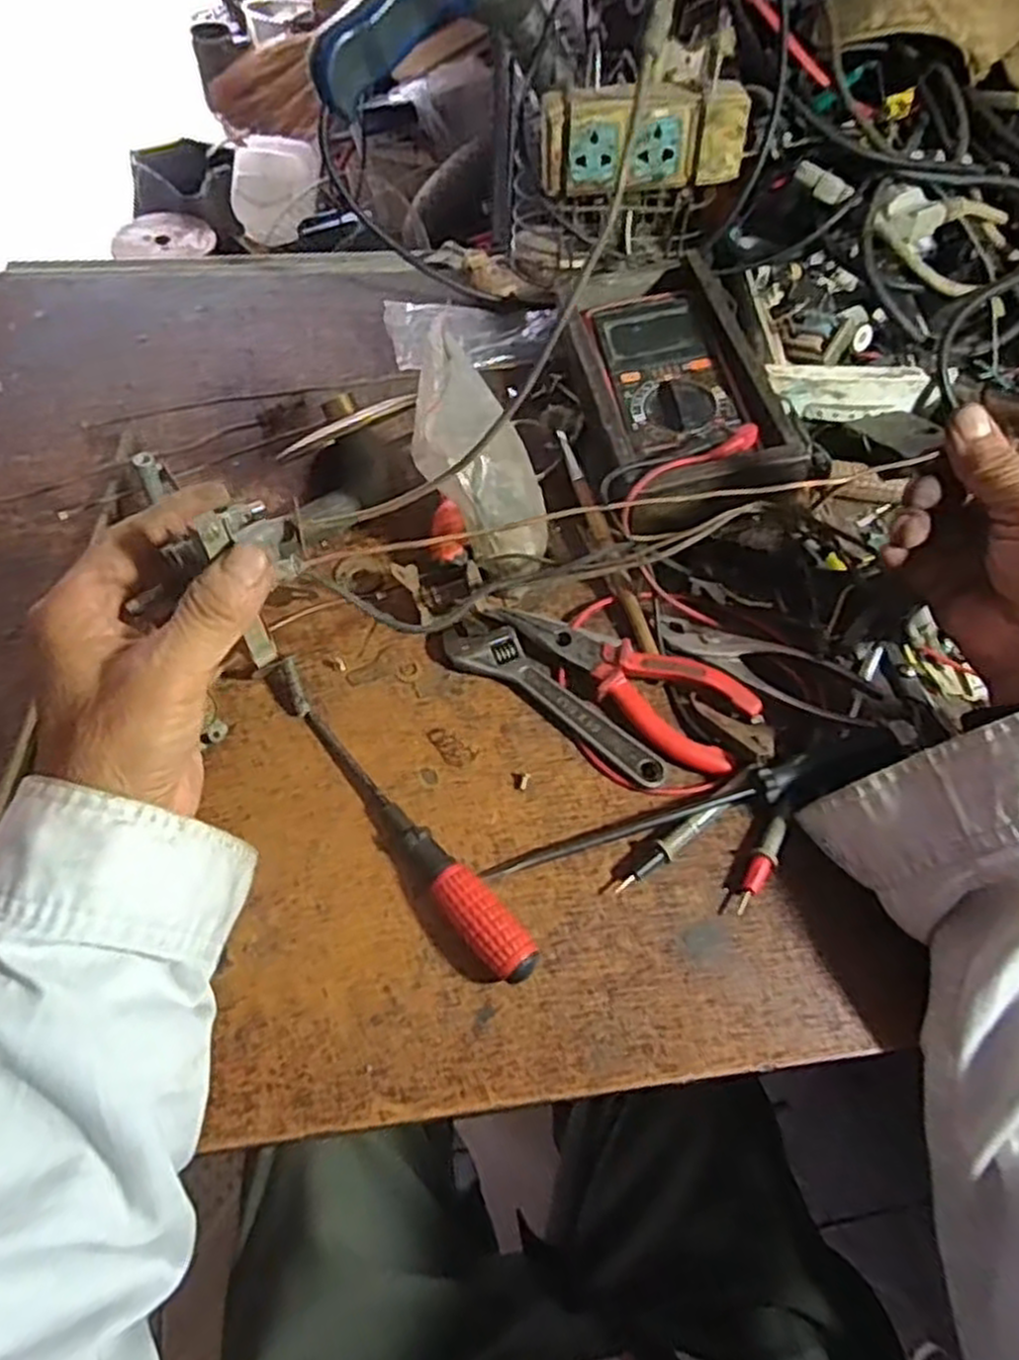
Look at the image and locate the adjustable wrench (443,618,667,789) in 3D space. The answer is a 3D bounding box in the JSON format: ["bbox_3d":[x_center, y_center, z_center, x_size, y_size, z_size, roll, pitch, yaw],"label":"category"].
[{"bbox_3d":[0.024,0.011,0.425,0.139,0.017,0.035,35,64,18],"label":"adjustable wrench"}]

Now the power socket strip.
[{"bbox_3d":[0.089,-0.360,0.522,0.134,0.058,0.027,-1,58,-2],"label":"power socket strip"}]

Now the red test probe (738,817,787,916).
[{"bbox_3d":[0.125,0.092,0.387,0.011,0.011,0.051,31,62,16],"label":"red test probe"}]

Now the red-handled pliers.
[{"bbox_3d":[0.065,-0.006,0.433,0.147,0.021,0.050,35,64,18],"label":"red-handled pliers"}]

